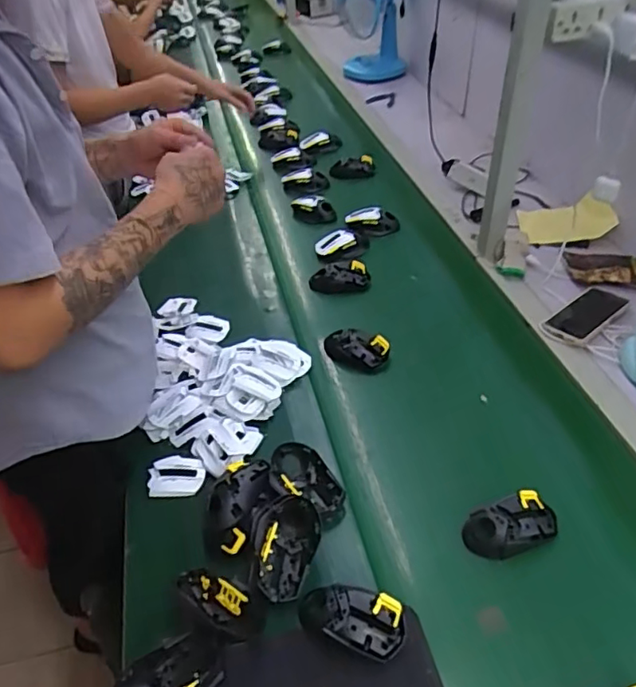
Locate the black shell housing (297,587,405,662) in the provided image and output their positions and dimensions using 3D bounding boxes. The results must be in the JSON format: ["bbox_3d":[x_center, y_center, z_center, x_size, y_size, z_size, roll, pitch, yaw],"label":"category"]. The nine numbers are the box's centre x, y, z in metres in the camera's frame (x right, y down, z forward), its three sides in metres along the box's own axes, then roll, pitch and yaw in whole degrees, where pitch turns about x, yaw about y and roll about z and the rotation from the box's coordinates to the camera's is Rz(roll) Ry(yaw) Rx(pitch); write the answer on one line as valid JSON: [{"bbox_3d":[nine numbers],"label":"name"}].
[{"bbox_3d":[0.038,0.306,0.634,0.116,0.026,0.060,11,45,15],"label":"black shell housing"}]

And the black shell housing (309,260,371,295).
[{"bbox_3d":[0.044,-0.134,1.153,0.119,0.024,0.082,0,43,4],"label":"black shell housing"}]

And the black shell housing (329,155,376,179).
[{"bbox_3d":[0.094,-0.473,1.526,0.121,0.034,0.078,0,43,4],"label":"black shell housing"}]

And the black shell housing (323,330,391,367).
[{"bbox_3d":[0.063,0.008,0.986,0.112,0.034,0.060,15,46,19],"label":"black shell housing"}]

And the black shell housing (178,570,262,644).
[{"bbox_3d":[-0.109,0.299,0.662,0.102,0.035,0.056,31,53,32],"label":"black shell housing"}]

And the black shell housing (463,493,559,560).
[{"bbox_3d":[0.242,0.225,0.715,0.118,0.044,0.067,-13,44,-10],"label":"black shell housing"}]

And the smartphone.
[{"bbox_3d":[0.472,-0.051,1.010,0.155,0.012,0.084,-39,45,-23],"label":"smartphone"}]

